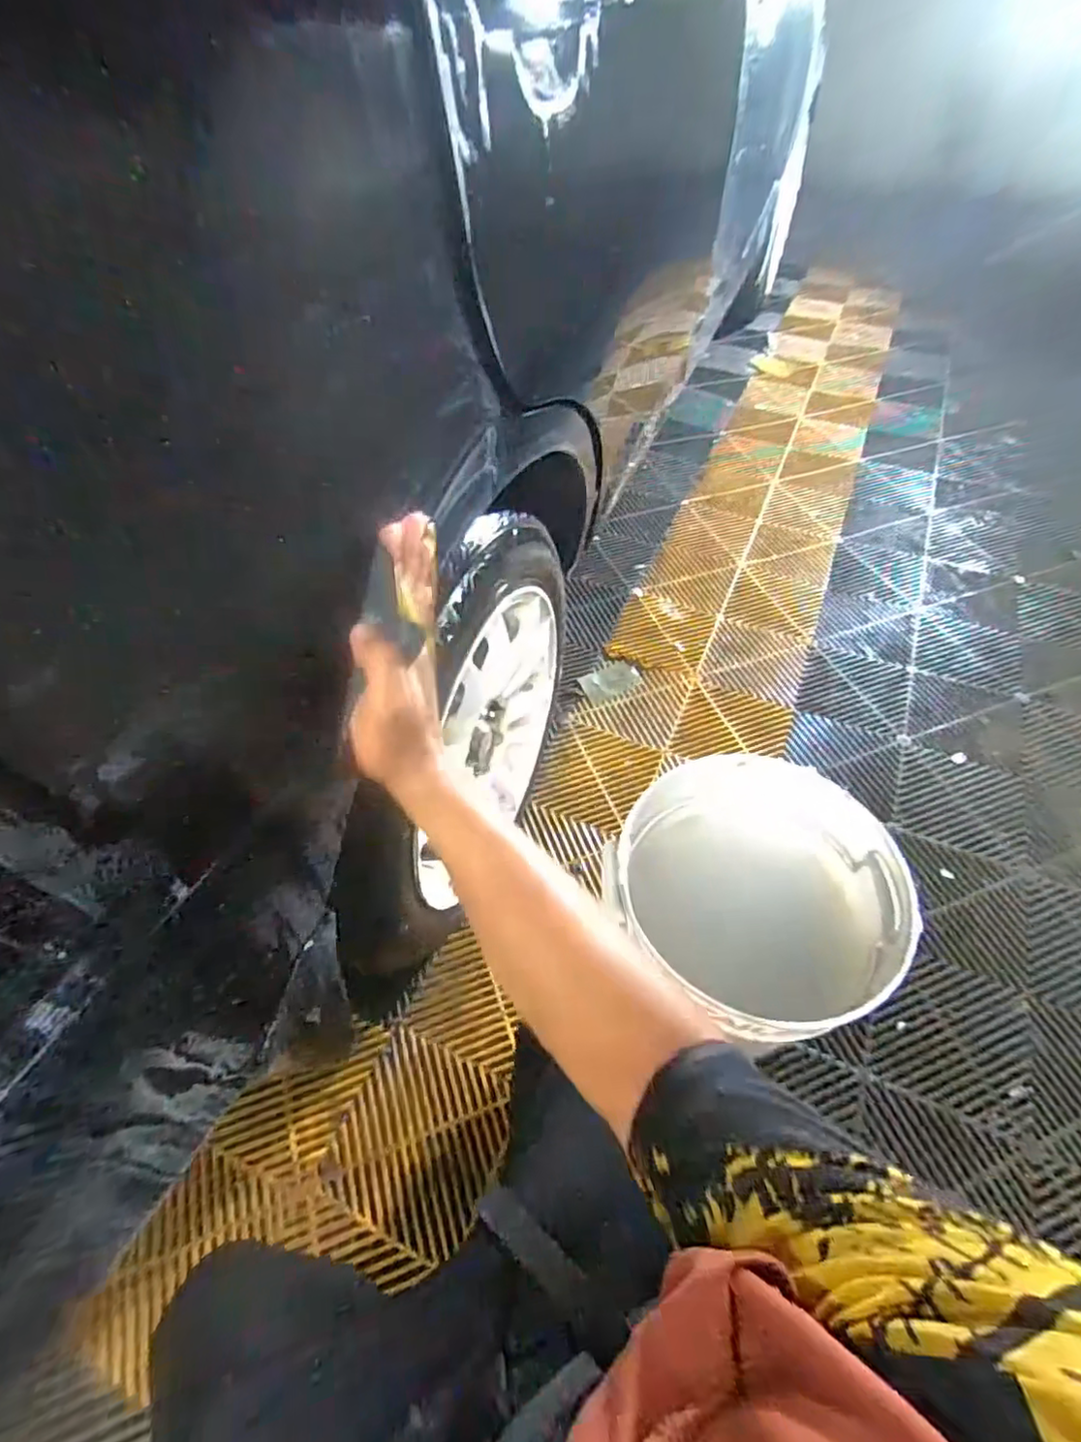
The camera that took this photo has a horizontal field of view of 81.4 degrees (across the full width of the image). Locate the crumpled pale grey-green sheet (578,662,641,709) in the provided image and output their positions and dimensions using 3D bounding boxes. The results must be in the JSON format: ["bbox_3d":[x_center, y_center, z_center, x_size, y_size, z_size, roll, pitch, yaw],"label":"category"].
[{"bbox_3d":[0.131,-0.074,1.201,0.118,0.008,0.073,-27,58,-18],"label":"crumpled pale grey-green sheet"}]

